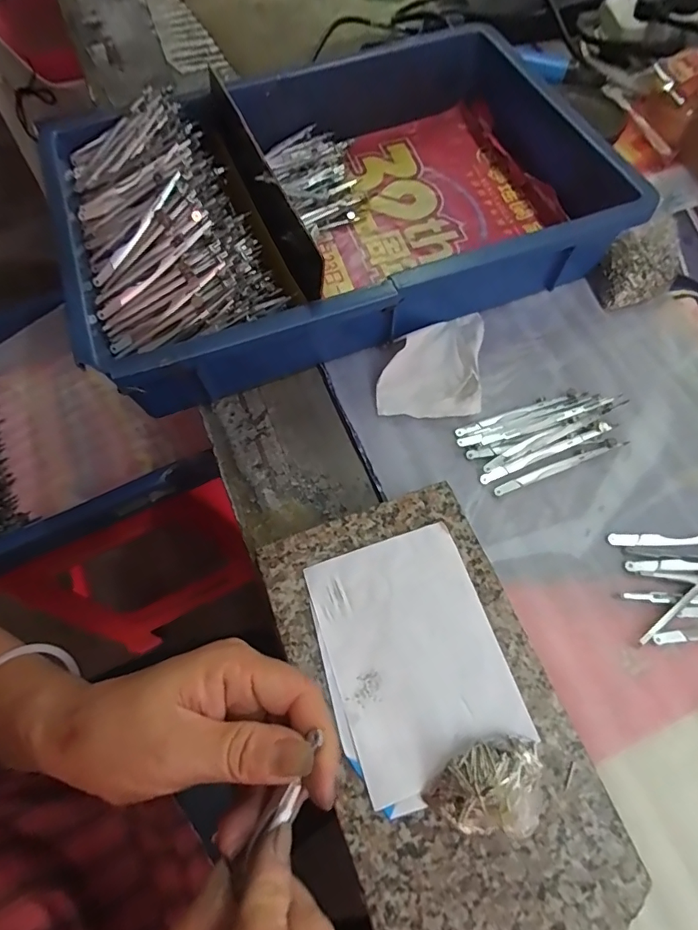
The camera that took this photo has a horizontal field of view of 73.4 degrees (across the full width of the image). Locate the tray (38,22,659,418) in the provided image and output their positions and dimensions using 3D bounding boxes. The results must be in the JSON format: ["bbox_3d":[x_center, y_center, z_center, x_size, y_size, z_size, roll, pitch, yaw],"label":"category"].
[{"bbox_3d":[-0.012,-0.223,0.396,0.414,0.083,0.272,-20,67,-8],"label":"tray"}]

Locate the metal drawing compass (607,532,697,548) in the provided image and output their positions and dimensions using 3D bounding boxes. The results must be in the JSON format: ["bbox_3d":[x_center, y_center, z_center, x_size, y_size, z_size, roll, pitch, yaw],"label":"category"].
[{"bbox_3d":[0.231,0.050,0.314,0.107,0.004,0.010,1,66,2],"label":"metal drawing compass"}]

